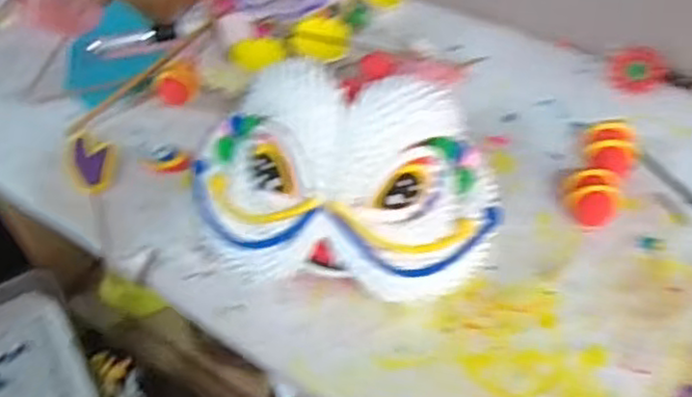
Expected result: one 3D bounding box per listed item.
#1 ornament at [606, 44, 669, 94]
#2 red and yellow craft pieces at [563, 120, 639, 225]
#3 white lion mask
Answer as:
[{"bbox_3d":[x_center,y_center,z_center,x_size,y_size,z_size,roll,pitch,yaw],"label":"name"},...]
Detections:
[{"bbox_3d":[0.278,-0.123,0.687,0.052,0.023,0.047,18,54,17],"label":"ornament"},{"bbox_3d":[0.215,-0.023,0.605,0.042,0.030,0.102,20,54,19],"label":"red and yellow craft pieces"},{"bbox_3d":[-0.004,-0.010,0.538,0.235,0.139,0.131,5,51,7],"label":"white lion mask"}]

